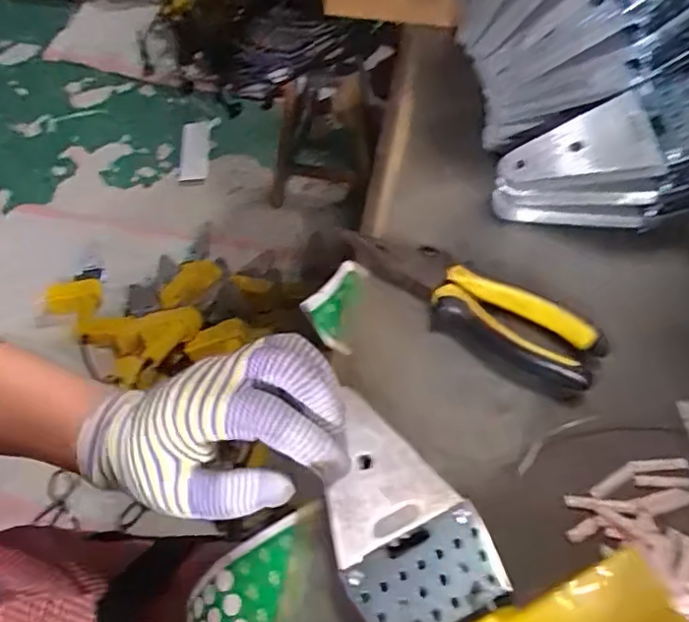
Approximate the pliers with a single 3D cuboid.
[{"bbox_3d":[0.078,-0.008,0.364,0.173,0.026,0.050,36,67,21],"label":"pliers"}]

